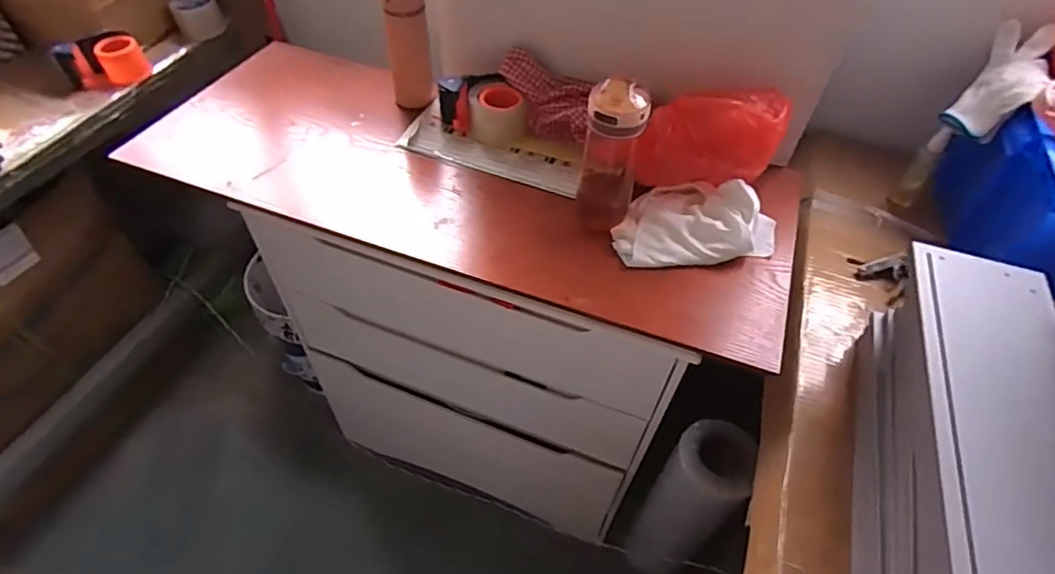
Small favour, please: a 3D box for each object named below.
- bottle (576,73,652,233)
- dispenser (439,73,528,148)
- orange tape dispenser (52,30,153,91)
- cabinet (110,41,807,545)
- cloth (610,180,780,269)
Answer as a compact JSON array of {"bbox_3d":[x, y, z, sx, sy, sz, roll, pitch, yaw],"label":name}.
[{"bbox_3d":[0.106,-0.159,0.733,0.071,0.218,0.065,10,51,5],"label":"bottle"},{"bbox_3d":[-0.068,-0.288,0.919,0.146,0.077,0.072,25,53,16],"label":"dispenser"},{"bbox_3d":[-0.794,-0.422,1.066,0.133,0.076,0.071,-36,61,-28],"label":"orange tape dispenser"},{"bbox_3d":[-0.118,0.102,1.205,0.975,0.889,0.357,18,52,11],"label":"cabinet"},{"bbox_3d":[0.232,-0.089,0.777,0.228,0.073,0.131,2,50,-2],"label":"cloth"}]

